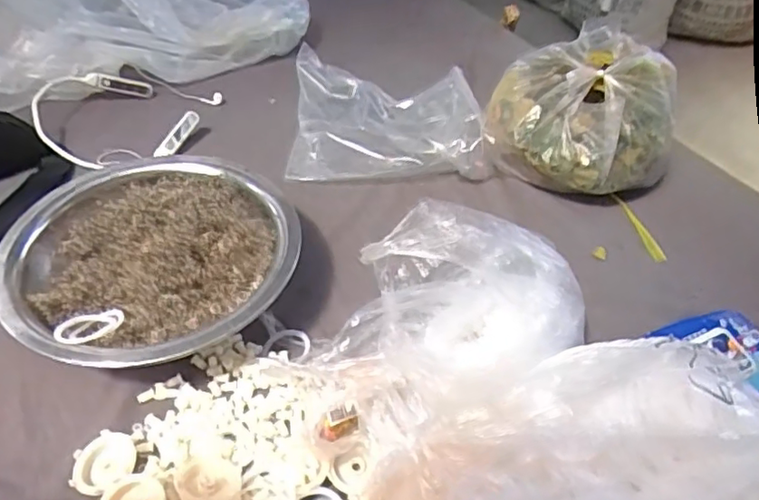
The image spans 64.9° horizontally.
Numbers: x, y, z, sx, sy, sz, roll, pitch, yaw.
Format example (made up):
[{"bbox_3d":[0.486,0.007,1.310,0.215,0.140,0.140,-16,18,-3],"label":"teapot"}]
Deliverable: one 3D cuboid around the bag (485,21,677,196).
[{"bbox_3d":[0.293,-0.187,0.870,0.264,0.182,0.187,12,47,6],"label":"bag"}]

